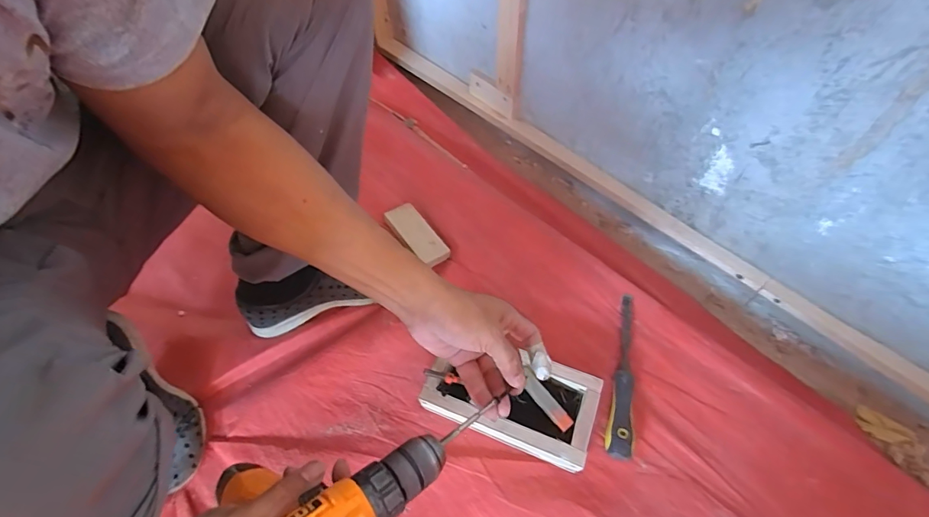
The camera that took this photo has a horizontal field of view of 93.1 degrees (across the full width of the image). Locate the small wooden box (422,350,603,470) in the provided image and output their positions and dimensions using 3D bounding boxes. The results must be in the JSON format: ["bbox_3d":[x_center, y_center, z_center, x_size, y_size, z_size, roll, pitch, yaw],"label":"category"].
[{"bbox_3d":[0.059,0.179,0.571,0.209,0.054,0.111,17,59,14],"label":"small wooden box"}]

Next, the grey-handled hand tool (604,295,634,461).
[{"bbox_3d":[0.220,0.150,0.606,0.032,0.031,0.234,12,58,11],"label":"grey-handled hand tool"}]

